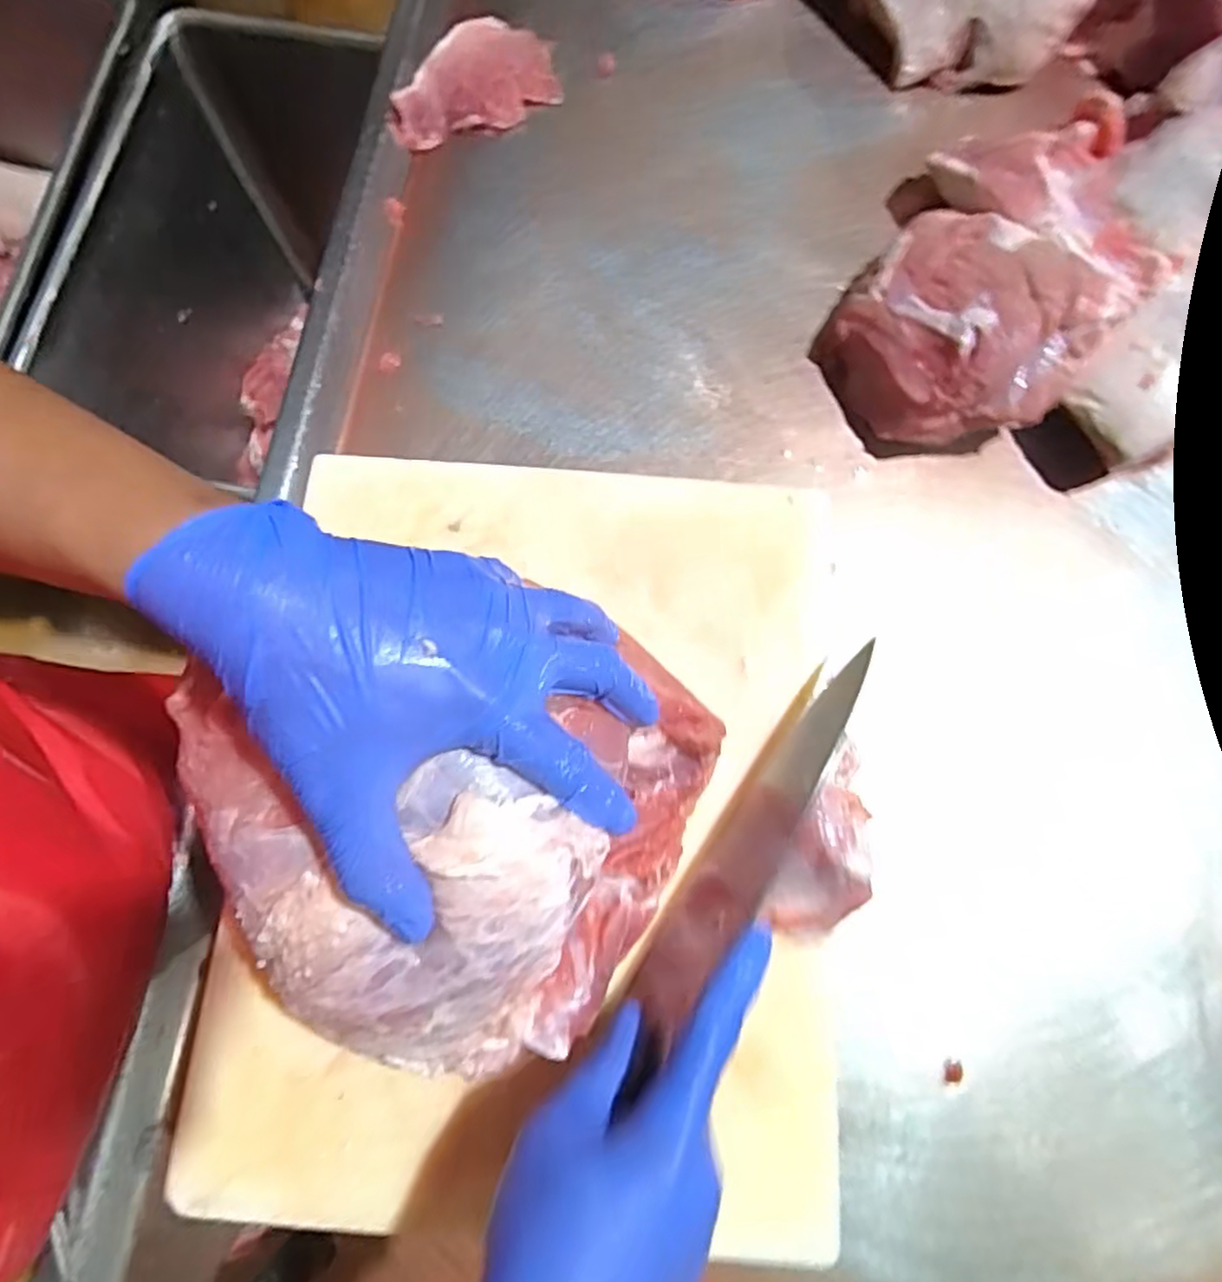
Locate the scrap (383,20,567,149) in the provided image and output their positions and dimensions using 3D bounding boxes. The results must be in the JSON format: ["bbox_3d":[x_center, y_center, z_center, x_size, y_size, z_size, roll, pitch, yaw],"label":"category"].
[{"bbox_3d":[-0.117,-0.500,0.621,0.094,0.038,0.170,34,79,8],"label":"scrap"}]

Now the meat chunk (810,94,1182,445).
[{"bbox_3d":[0.316,-0.306,0.547,0.187,0.091,0.345,33,79,7],"label":"meat chunk"}]

